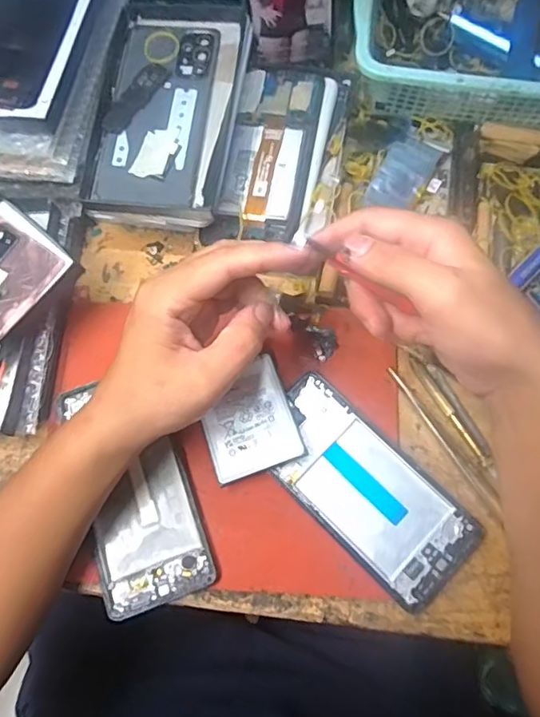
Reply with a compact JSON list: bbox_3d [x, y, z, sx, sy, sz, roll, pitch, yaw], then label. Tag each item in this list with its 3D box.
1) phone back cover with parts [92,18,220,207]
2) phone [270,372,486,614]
[{"bbox_3d":[-0.084,-0.191,0.411,0.077,0.008,0.159,7,77,3],"label":"phone back cover with parts"},{"bbox_3d":[0.063,0.088,0.371,0.156,0.012,0.074,43,80,13],"label":"phone"}]

